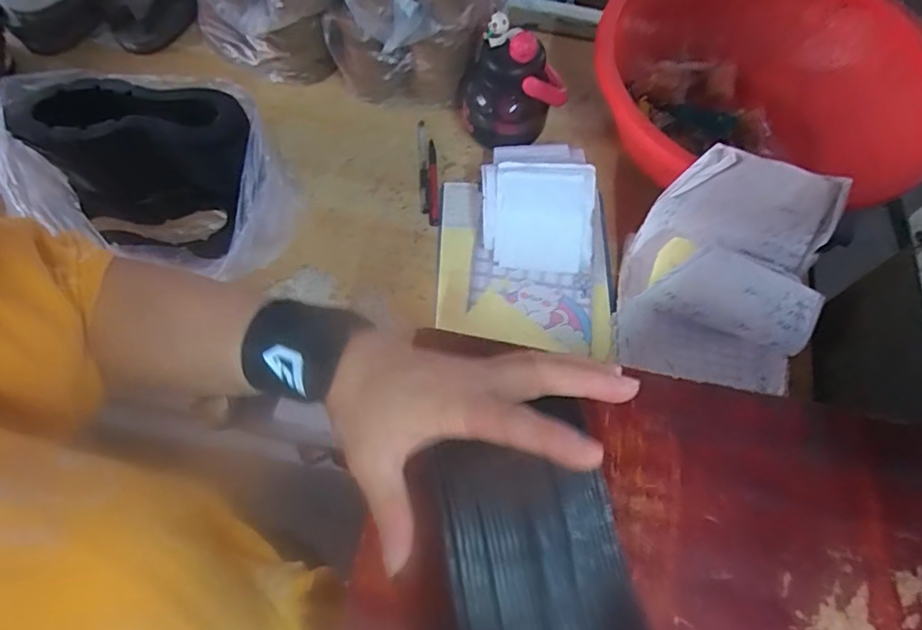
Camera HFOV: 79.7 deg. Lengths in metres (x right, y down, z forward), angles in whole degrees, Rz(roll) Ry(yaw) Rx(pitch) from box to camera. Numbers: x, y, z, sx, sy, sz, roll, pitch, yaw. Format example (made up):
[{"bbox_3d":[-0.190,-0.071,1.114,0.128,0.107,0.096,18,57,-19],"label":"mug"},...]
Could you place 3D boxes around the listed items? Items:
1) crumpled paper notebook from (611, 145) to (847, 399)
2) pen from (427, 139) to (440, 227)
[{"bbox_3d":[0.288,-0.047,0.612,0.194,0.250,0.086,11,23,8],"label":"crumpled paper notebook"},{"bbox_3d":[-0.037,-0.173,0.716,0.013,0.009,0.130,-2,65,-4],"label":"pen"}]

